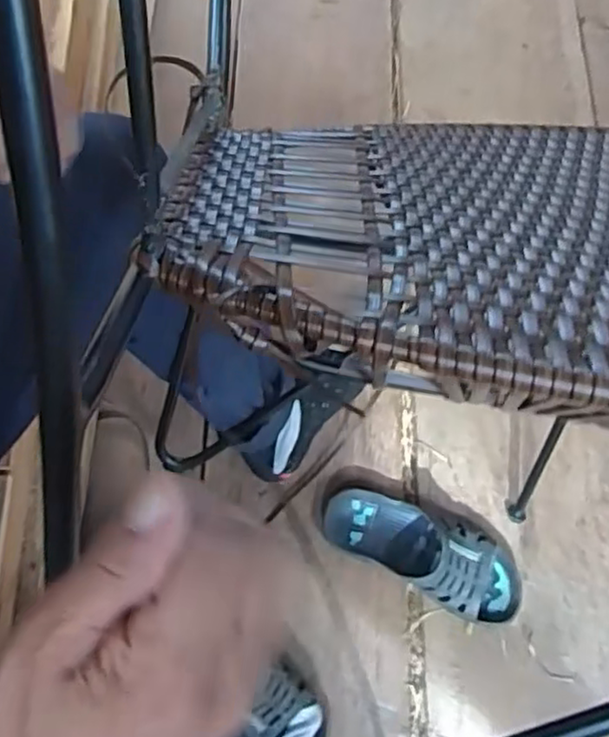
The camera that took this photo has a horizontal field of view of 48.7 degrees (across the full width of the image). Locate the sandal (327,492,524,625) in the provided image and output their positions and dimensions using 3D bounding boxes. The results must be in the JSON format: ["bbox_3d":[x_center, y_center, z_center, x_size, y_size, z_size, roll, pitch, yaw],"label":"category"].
[{"bbox_3d":[0.142,0.217,0.796,0.242,0.059,0.094,21,70,8],"label":"sandal"}]

